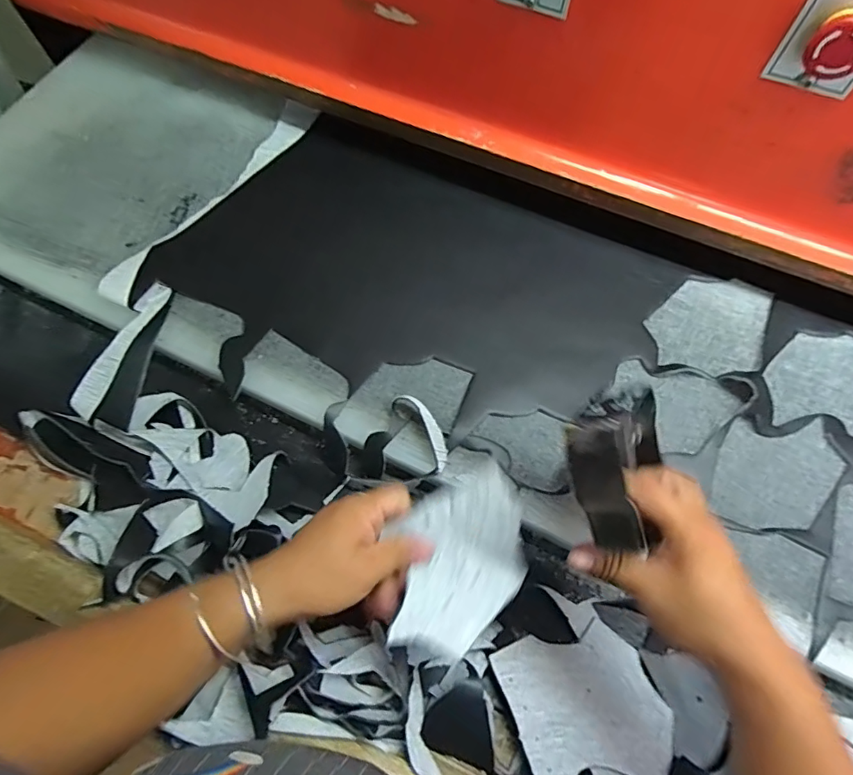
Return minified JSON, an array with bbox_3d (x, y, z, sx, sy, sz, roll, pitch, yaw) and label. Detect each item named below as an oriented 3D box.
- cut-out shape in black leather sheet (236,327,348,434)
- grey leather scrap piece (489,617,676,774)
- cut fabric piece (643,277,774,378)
[{"bbox_3d":[-0.132,-0.006,0.496,0.105,0.008,0.066,31,66,12],"label":"cut-out shape in black leather sheet"},{"bbox_3d":[0.128,0.255,0.402,0.122,0.009,0.118,-13,54,-18],"label":"grey leather scrap piece"},{"bbox_3d":[0.293,-0.064,0.521,0.118,0.005,0.109,11,69,4],"label":"cut fabric piece"}]

